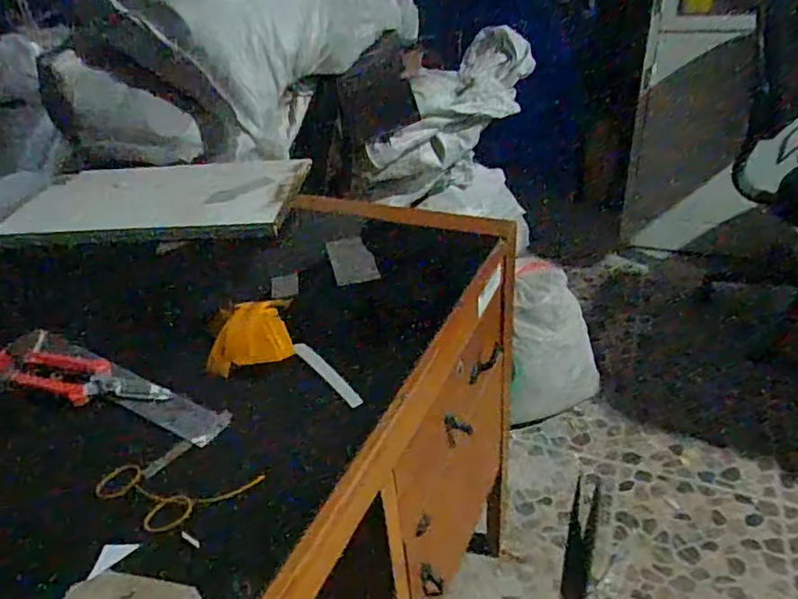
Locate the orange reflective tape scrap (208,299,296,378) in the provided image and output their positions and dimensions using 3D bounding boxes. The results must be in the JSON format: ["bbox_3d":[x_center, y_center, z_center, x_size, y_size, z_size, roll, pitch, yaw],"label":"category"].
[{"bbox_3d":[-0.157,0.034,0.620,0.094,0.036,0.080,-16,36,-16],"label":"orange reflective tape scrap"}]

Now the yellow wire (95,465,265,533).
[{"bbox_3d":[-0.183,0.158,0.467,0.136,0.004,0.057,2,35,10],"label":"yellow wire"}]

